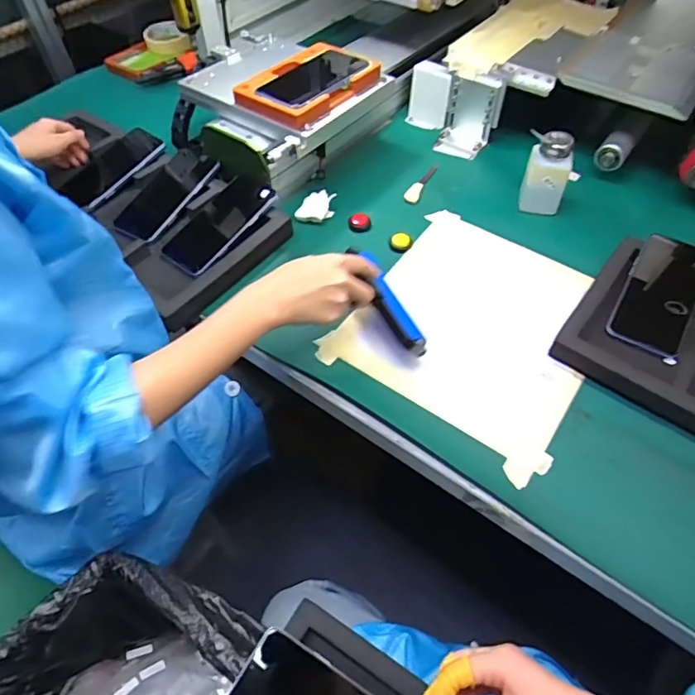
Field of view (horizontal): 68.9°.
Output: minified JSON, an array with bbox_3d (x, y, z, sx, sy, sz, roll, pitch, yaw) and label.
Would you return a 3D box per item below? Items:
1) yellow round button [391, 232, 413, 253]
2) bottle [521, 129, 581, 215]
[{"bbox_3d":[0.075,-0.146,0.700,0.029,0.015,0.025,5,54,5],"label":"yellow round button"},{"bbox_3d":[0.287,-0.245,0.727,0.066,0.110,0.047,5,54,4],"label":"bottle"}]

